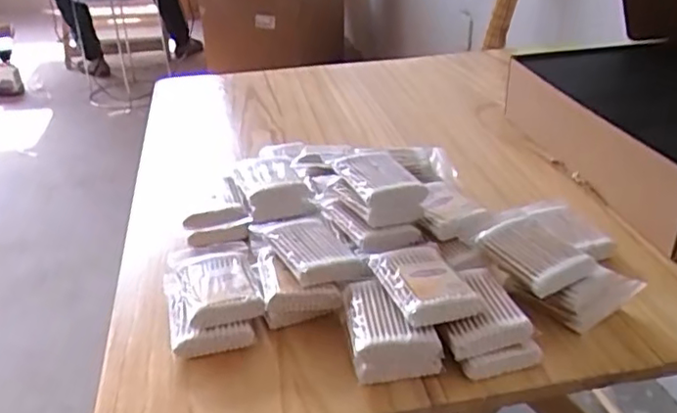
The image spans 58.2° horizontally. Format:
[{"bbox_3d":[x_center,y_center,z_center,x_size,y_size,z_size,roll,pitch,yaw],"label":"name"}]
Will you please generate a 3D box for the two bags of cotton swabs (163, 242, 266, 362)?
[{"bbox_3d":[-0.099,0.067,0.472,0.067,0.033,0.109,-11,31,-13],"label":"two bags of cotton swabs"}]

